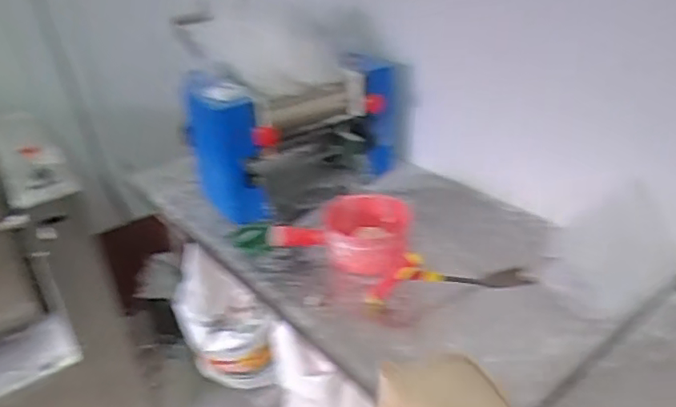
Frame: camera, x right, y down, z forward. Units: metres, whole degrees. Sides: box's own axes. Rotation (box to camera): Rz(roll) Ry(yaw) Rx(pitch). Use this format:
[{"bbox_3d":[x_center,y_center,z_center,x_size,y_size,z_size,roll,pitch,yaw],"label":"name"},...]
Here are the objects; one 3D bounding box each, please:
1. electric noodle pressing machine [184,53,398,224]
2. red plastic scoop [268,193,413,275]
[{"bbox_3d":[-0.120,-0.183,1.424,0.456,0.310,0.258,-20,34,-29],"label":"electric noodle pressing machine"},{"bbox_3d":[0.015,0.057,1.176,0.262,0.117,0.194,0,29,4],"label":"red plastic scoop"}]

